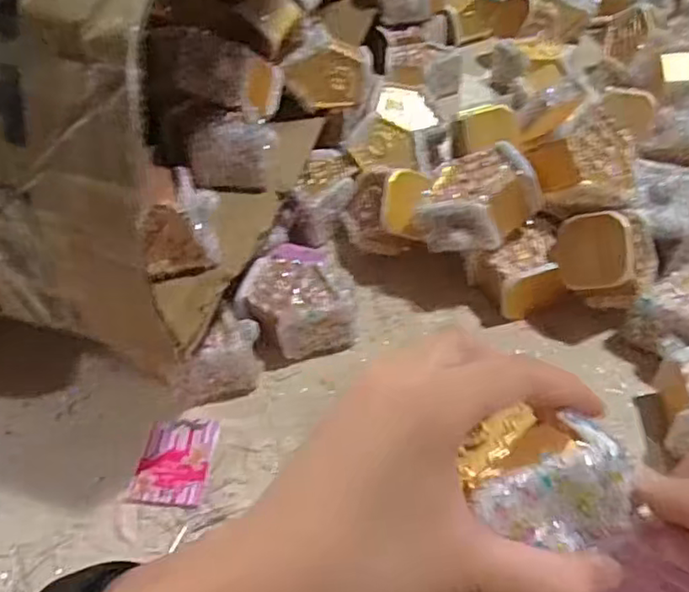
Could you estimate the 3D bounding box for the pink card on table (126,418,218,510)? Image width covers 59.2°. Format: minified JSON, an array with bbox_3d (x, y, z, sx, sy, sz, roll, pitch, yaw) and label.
[{"bbox_3d":[-0.106,0.103,0.382,0.044,0.004,0.056,4,51,4],"label":"pink card on table"}]

